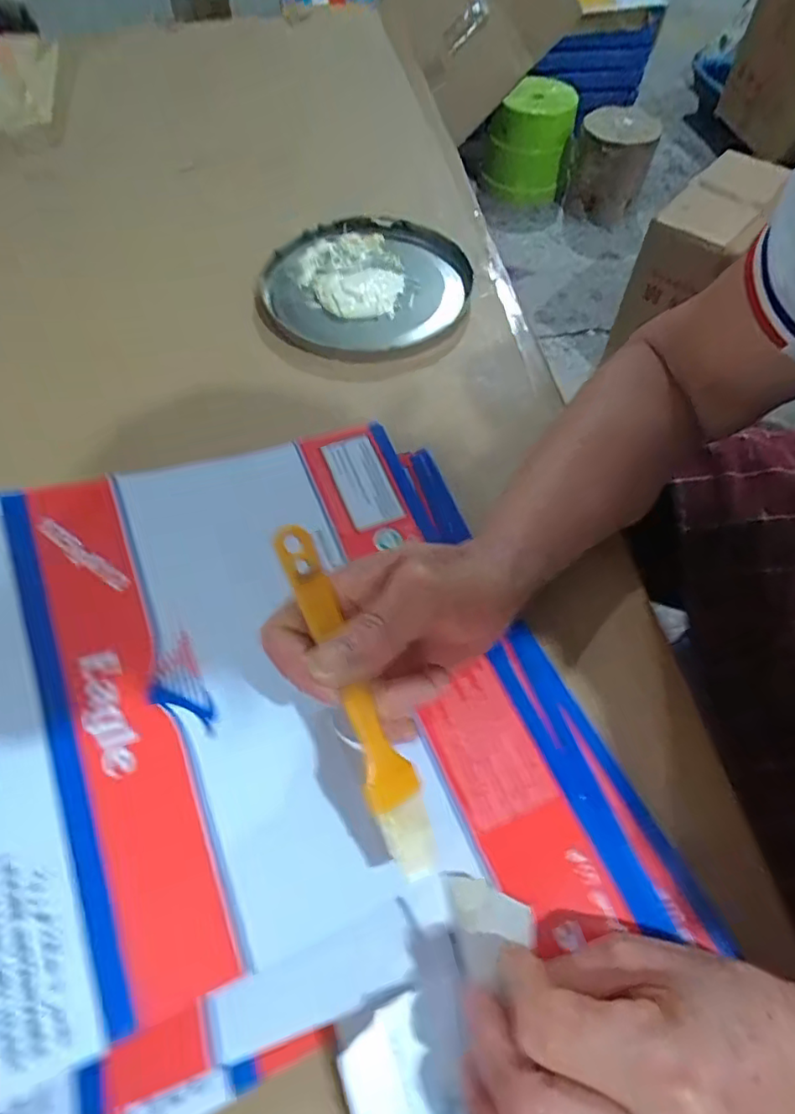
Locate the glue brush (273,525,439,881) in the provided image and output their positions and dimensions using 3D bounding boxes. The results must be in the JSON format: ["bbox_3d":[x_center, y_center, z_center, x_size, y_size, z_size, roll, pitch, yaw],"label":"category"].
[{"bbox_3d":[-0.016,0.052,0.221,0.019,0.006,0.137,-21,85,-14],"label":"glue brush"}]

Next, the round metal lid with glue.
[{"bbox_3d":[-0.025,-0.222,0.470,0.161,0.020,0.160,0,58,0],"label":"round metal lid with glue"}]

